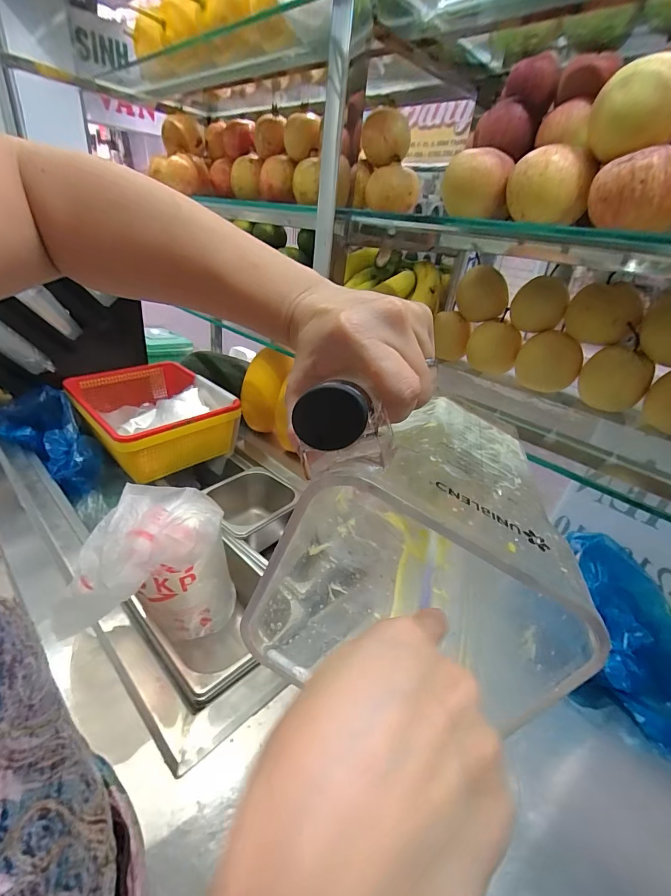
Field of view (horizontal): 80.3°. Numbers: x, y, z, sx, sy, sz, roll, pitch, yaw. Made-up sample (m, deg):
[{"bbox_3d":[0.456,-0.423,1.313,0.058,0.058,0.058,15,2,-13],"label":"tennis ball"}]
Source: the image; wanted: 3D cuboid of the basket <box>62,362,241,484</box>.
[{"bbox_3d":[-0.418,-0.073,0.919,0.343,0.122,0.280,31,37,35],"label":"basket"}]

